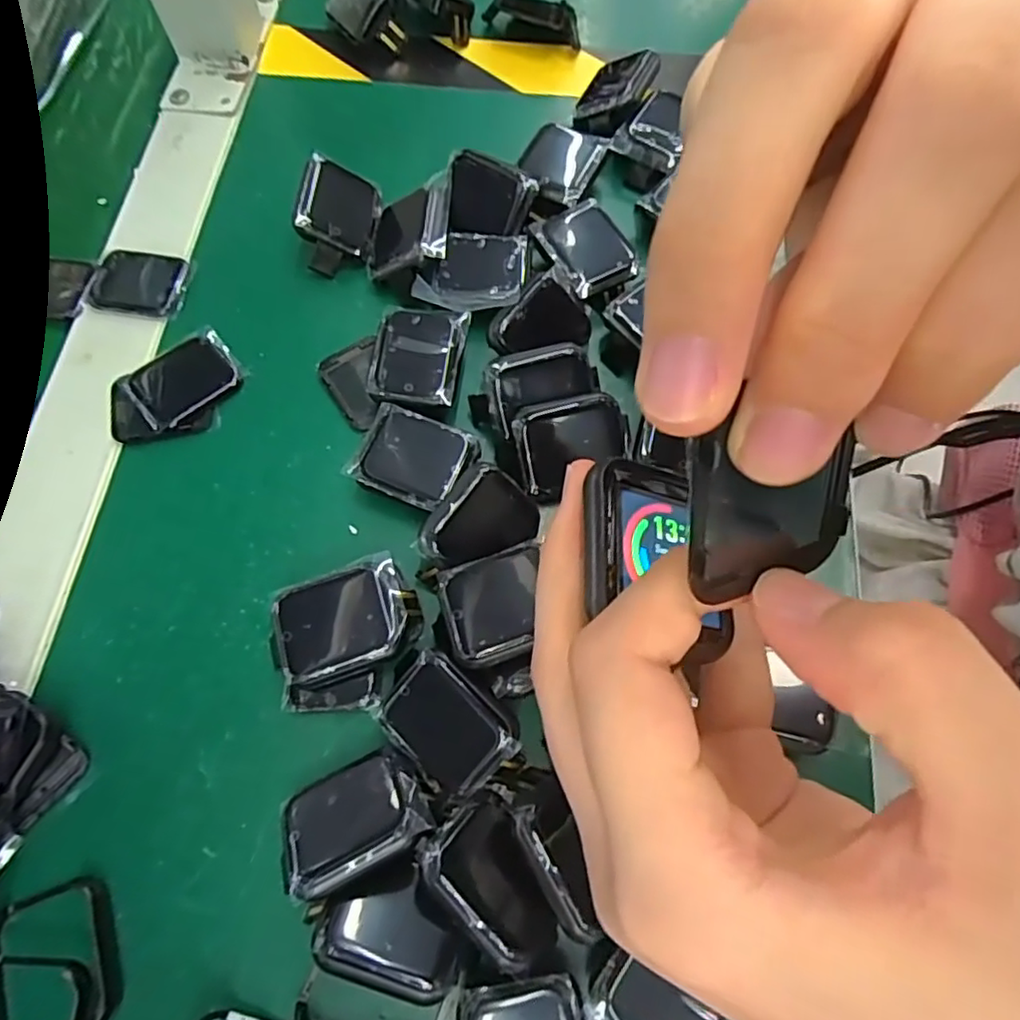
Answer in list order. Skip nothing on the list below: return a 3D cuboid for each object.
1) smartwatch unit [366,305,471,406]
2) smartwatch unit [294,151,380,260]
[{"bbox_3d":[-0.037,-0.063,0.262,0.035,0.015,0.044,9,70,3],"label":"smartwatch unit"},{"bbox_3d":[-0.078,-0.138,0.288,0.035,0.012,0.047,17,67,-28],"label":"smartwatch unit"}]

